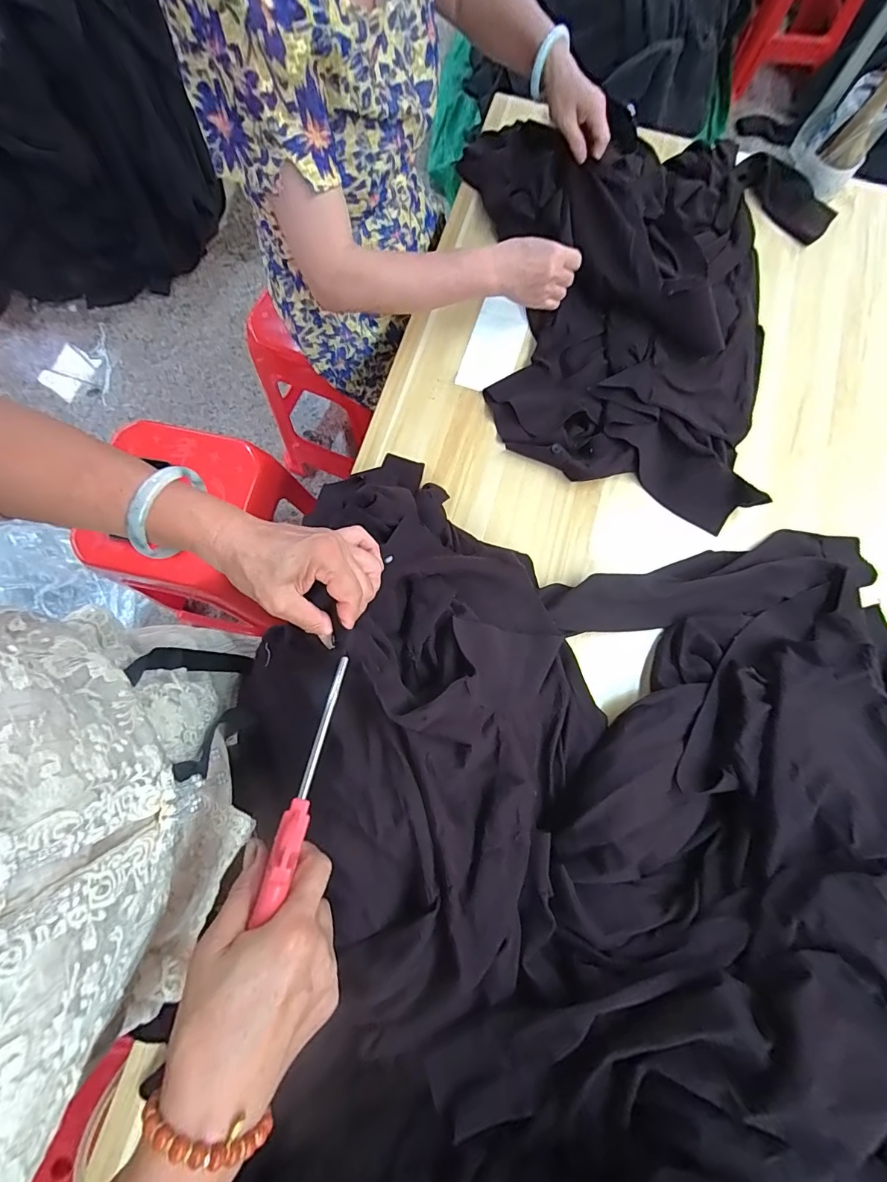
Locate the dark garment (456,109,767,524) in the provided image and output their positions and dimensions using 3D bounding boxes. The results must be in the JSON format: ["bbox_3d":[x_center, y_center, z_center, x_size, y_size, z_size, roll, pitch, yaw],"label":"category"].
[{"bbox_3d":[0.250,-0.424,0.650,0.439,0.102,0.617,7,77,2],"label":"dark garment"}]

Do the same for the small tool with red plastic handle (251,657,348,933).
[{"bbox_3d":[-0.090,0.122,0.296,0.016,0.022,0.162,9,56,3],"label":"small tool with red plastic handle"}]

